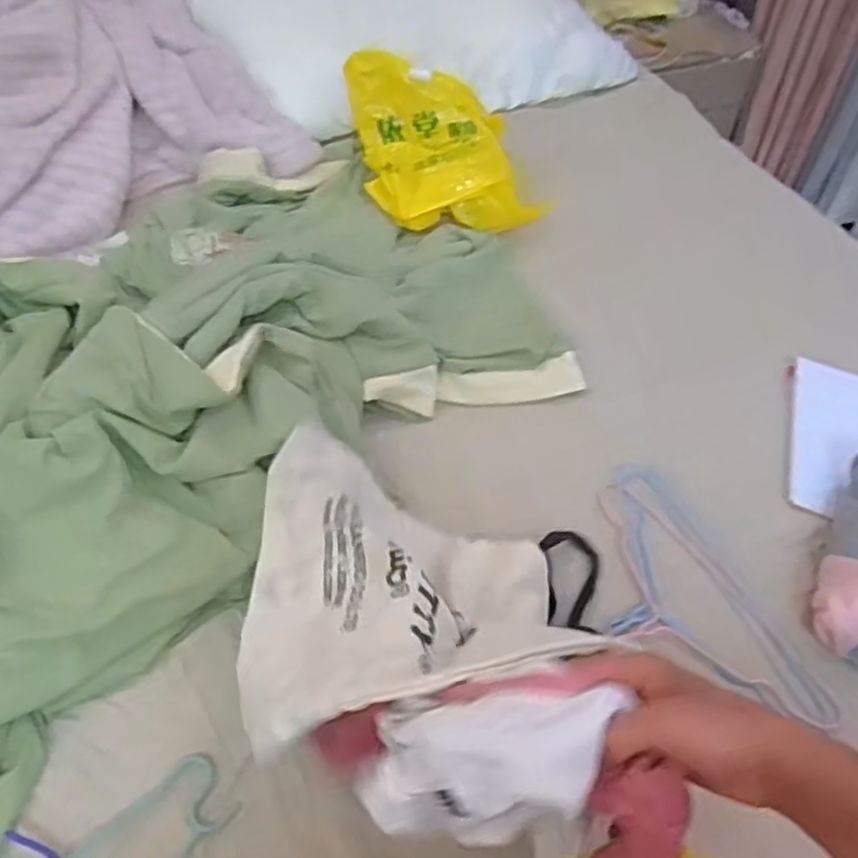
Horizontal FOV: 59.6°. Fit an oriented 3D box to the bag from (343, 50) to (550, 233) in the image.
[{"bbox_3d":[0.015,-0.362,0.984,0.258,0.143,0.192,3,51,0],"label":"bag"}]

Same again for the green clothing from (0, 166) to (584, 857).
[{"bbox_3d":[-0.327,-0.019,0.722,1.048,0.113,0.569,-33,60,-25],"label":"green clothing"}]

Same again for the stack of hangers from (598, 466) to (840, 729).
[{"bbox_3d":[0.221,0.148,0.670,0.133,0.023,0.279,-18,54,-16],"label":"stack of hangers"}]

